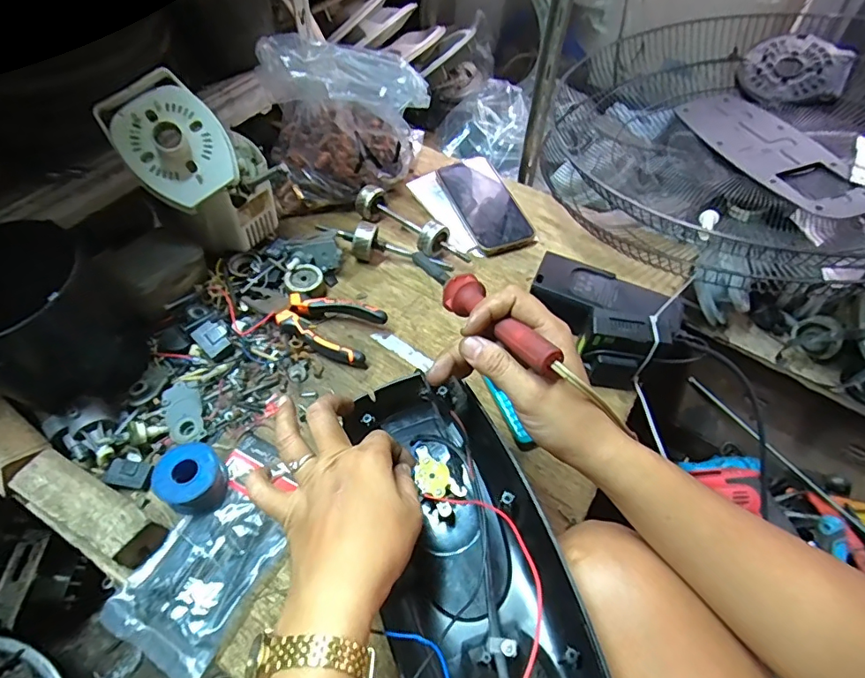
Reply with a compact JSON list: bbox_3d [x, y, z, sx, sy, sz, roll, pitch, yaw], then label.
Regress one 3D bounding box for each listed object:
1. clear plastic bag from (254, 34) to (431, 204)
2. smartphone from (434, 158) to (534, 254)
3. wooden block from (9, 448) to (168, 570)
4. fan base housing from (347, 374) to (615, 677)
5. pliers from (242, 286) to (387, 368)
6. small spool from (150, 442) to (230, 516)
[{"bbox_3d":[-0.113,-0.285,0.632,0.182,0.177,0.154,-10,55,-10],"label":"clear plastic bag"},{"bbox_3d":[0.072,-0.180,0.667,0.080,0.015,0.152,-19,66,-13],"label":"smartphone"},{"bbox_3d":[-0.285,0.139,0.418,0.124,0.029,0.040,26,57,15],"label":"wooden block"},{"bbox_3d":[0.025,0.156,0.330,0.110,0.063,0.296,-11,51,-11],"label":"fan base housing"},{"bbox_3d":[-0.131,-0.019,0.544,0.148,0.028,0.063,16,55,9],"label":"pliers"},{"bbox_3d":[-0.210,0.122,0.438,0.063,0.028,0.053,39,61,23],"label":"small spool"}]

